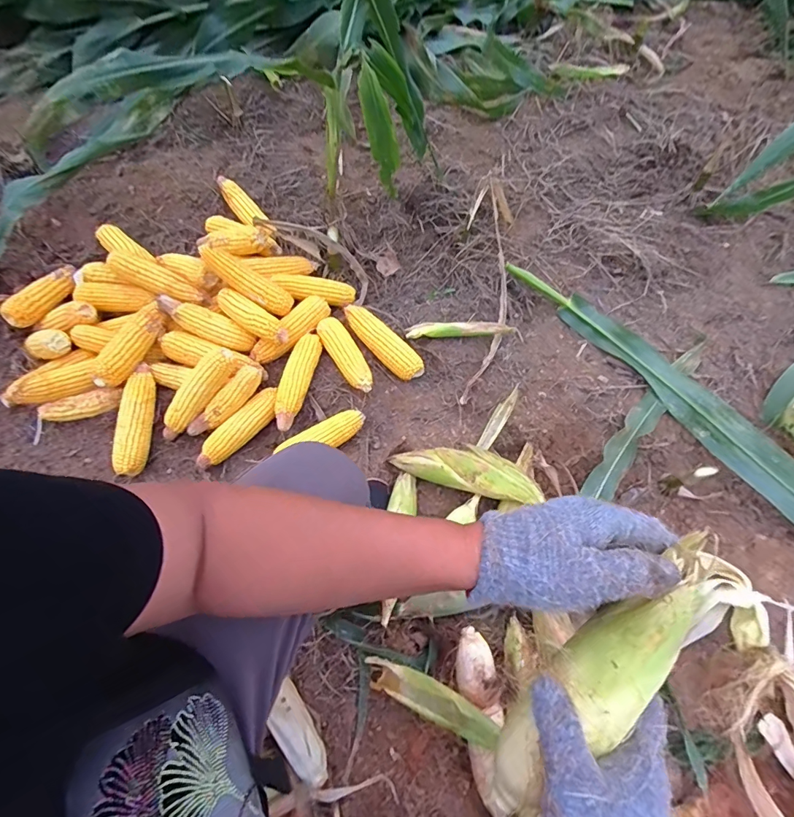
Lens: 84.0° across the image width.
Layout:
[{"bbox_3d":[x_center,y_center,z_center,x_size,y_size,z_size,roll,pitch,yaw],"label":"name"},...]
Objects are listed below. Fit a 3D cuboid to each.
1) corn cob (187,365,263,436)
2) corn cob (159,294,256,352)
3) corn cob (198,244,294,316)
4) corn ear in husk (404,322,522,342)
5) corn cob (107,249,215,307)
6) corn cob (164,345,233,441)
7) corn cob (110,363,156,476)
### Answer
[{"bbox_3d":[-0.335,-0.010,0.857,0.179,0.040,0.048,-44,72,-1],"label":"corn cob"},{"bbox_3d":[-0.393,-0.178,0.910,0.207,0.050,0.056,26,66,-14],"label":"corn cob"},{"bbox_3d":[-0.318,-0.275,0.923,0.219,0.052,0.064,34,70,0],"label":"corn cob"},{"bbox_3d":[0.145,-0.171,0.953,0.244,0.031,0.038,1,66,1],"label":"corn ear in husk"},{"bbox_3d":[-0.506,-0.275,0.930,0.229,0.050,0.058,25,65,12],"label":"corn cob"},{"bbox_3d":[-0.385,-0.026,0.849,0.051,0.049,0.218,43,103,18],"label":"corn cob"},{"bbox_3d":[-0.495,0.013,0.837,0.057,0.052,0.205,3,81,2],"label":"corn cob"}]

